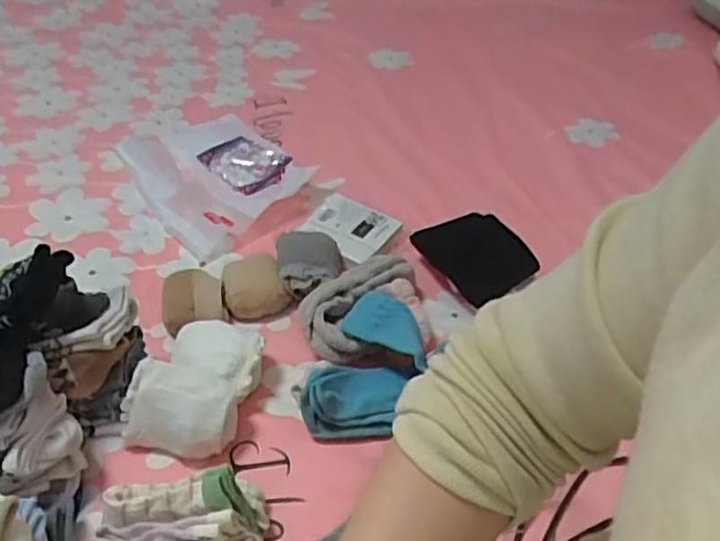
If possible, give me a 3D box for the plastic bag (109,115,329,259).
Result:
[{"bbox_3d":[-0.188,-0.120,0.869,0.201,0.039,0.266,-32,51,-33],"label":"plastic bag"}]

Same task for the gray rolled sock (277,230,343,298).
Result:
[{"bbox_3d":[-0.057,-0.005,0.727,0.070,0.037,0.092,3,41,2],"label":"gray rolled sock"}]

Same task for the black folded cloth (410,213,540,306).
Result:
[{"bbox_3d":[0.123,-0.022,0.730,0.082,0.019,0.116,-40,64,-3],"label":"black folded cloth"}]

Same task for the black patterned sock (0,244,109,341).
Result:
[{"bbox_3d":[-0.311,0.034,0.567,0.169,0.064,0.084,-13,41,4],"label":"black patterned sock"}]

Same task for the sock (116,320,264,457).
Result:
[{"bbox_3d":[-0.144,0.101,0.598,0.096,0.057,0.126,12,42,12],"label":"sock"}]

